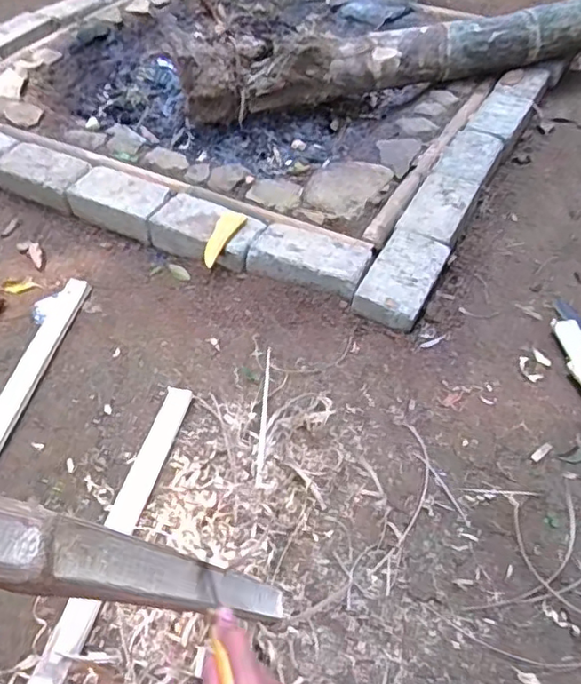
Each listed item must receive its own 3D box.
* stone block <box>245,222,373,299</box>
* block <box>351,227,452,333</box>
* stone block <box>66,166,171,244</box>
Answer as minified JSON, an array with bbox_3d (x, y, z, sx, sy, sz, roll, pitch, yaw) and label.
[{"bbox_3d":[0.036,-0.148,1.078,0.210,0.045,0.116,20,52,18],"label":"stone block"},{"bbox_3d":[0.196,-0.111,1.050,0.109,0.046,0.211,20,52,18],"label":"block"},{"bbox_3d":[-0.339,-0.281,1.236,0.206,0.078,0.111,22,52,20],"label":"stone block"}]

